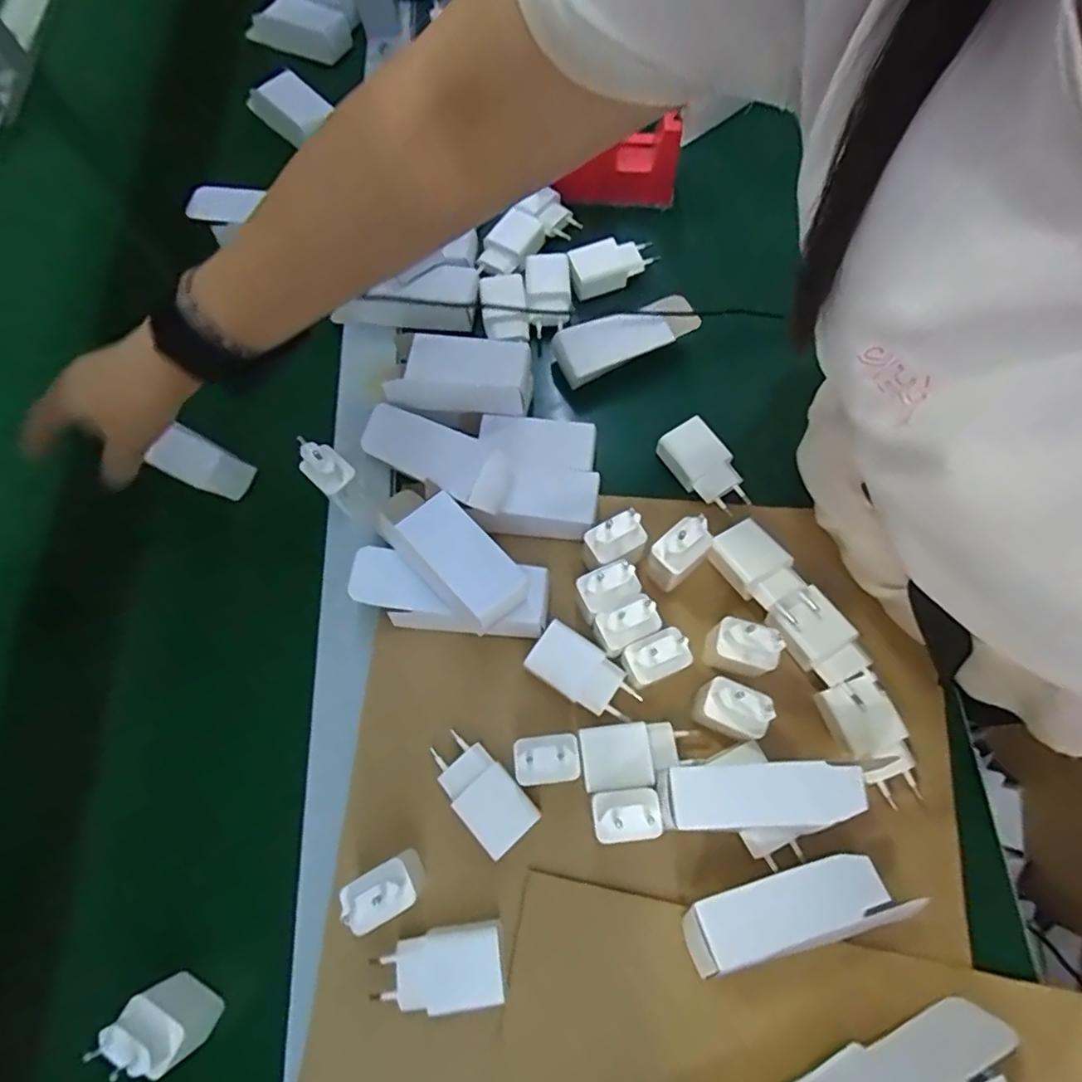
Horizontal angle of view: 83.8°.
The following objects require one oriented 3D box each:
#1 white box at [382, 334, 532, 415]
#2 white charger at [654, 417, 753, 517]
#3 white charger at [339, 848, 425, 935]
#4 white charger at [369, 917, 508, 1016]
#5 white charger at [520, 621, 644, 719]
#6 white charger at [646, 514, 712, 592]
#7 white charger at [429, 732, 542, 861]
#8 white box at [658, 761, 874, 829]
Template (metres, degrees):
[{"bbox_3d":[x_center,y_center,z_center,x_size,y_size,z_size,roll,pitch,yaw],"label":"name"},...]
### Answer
[{"bbox_3d":[-0.062,-0.126,0.464,0.109,0.036,0.053,6,69,4],"label":"white box"},{"bbox_3d":[0.126,-0.055,0.470,0.041,0.027,0.076,-30,71,-9],"label":"white charger"},{"bbox_3d":[-0.092,0.205,0.353,0.036,0.067,0.028,-28,71,-8],"label":"white charger"},{"bbox_3d":[-0.059,0.251,0.355,0.078,0.026,0.039,-11,69,-2],"label":"white charger"},{"bbox_3d":[0.029,0.091,0.413,0.076,0.023,0.038,33,74,13],"label":"white charger"},{"bbox_3d":[0.093,0.009,0.419,0.028,0.065,0.040,43,76,16],"label":"white charger"},{"bbox_3d":[-0.038,0.159,0.388,0.039,0.024,0.075,-40,73,-12],"label":"white charger"},{"bbox_3d":[0.124,0.147,0.350,0.109,0.033,0.034,-2,69,1],"label":"white box"}]

